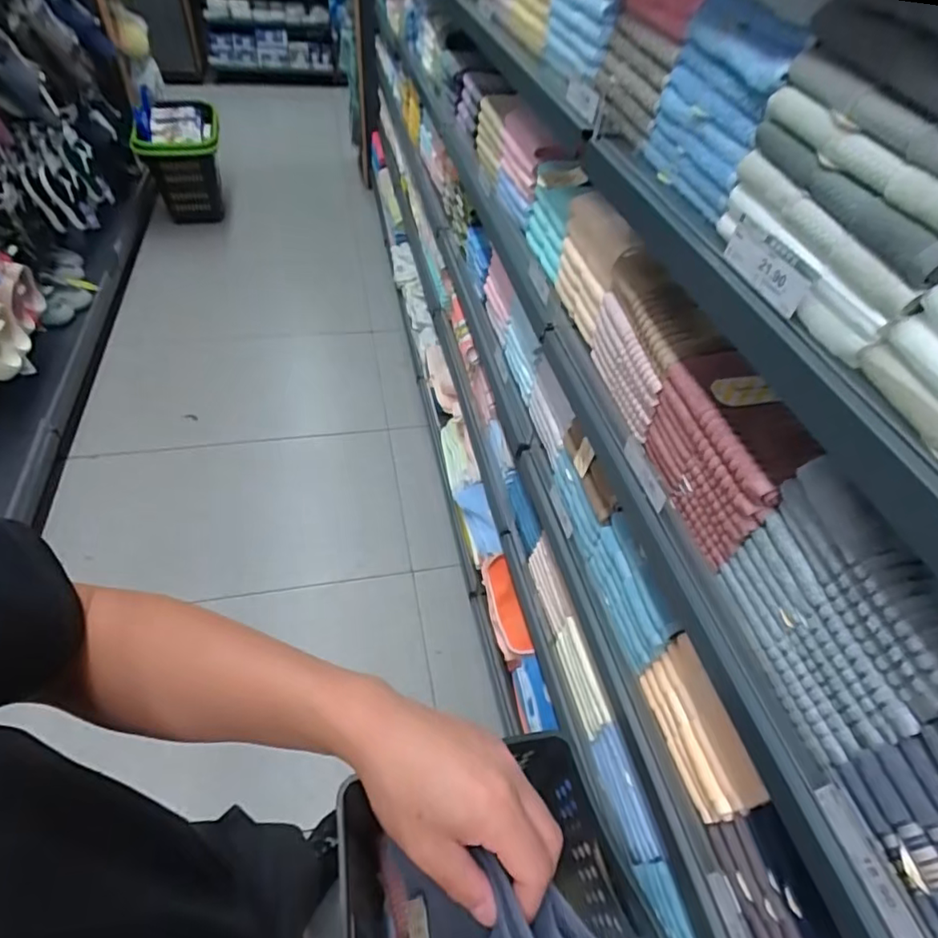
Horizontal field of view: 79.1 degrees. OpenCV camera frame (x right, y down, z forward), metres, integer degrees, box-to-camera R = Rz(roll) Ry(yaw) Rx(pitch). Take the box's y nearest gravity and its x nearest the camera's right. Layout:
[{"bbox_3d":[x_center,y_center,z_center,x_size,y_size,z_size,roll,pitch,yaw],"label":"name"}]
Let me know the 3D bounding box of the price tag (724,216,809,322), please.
[{"bbox_3d":[0.239,-0.167,0.462,0.011,0.033,0.100,-7,50,-12],"label":"price tag"}]

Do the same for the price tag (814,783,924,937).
[{"bbox_3d":[0.302,0.299,0.433,0.004,0.023,0.101,8,45,-28],"label":"price tag"}]

